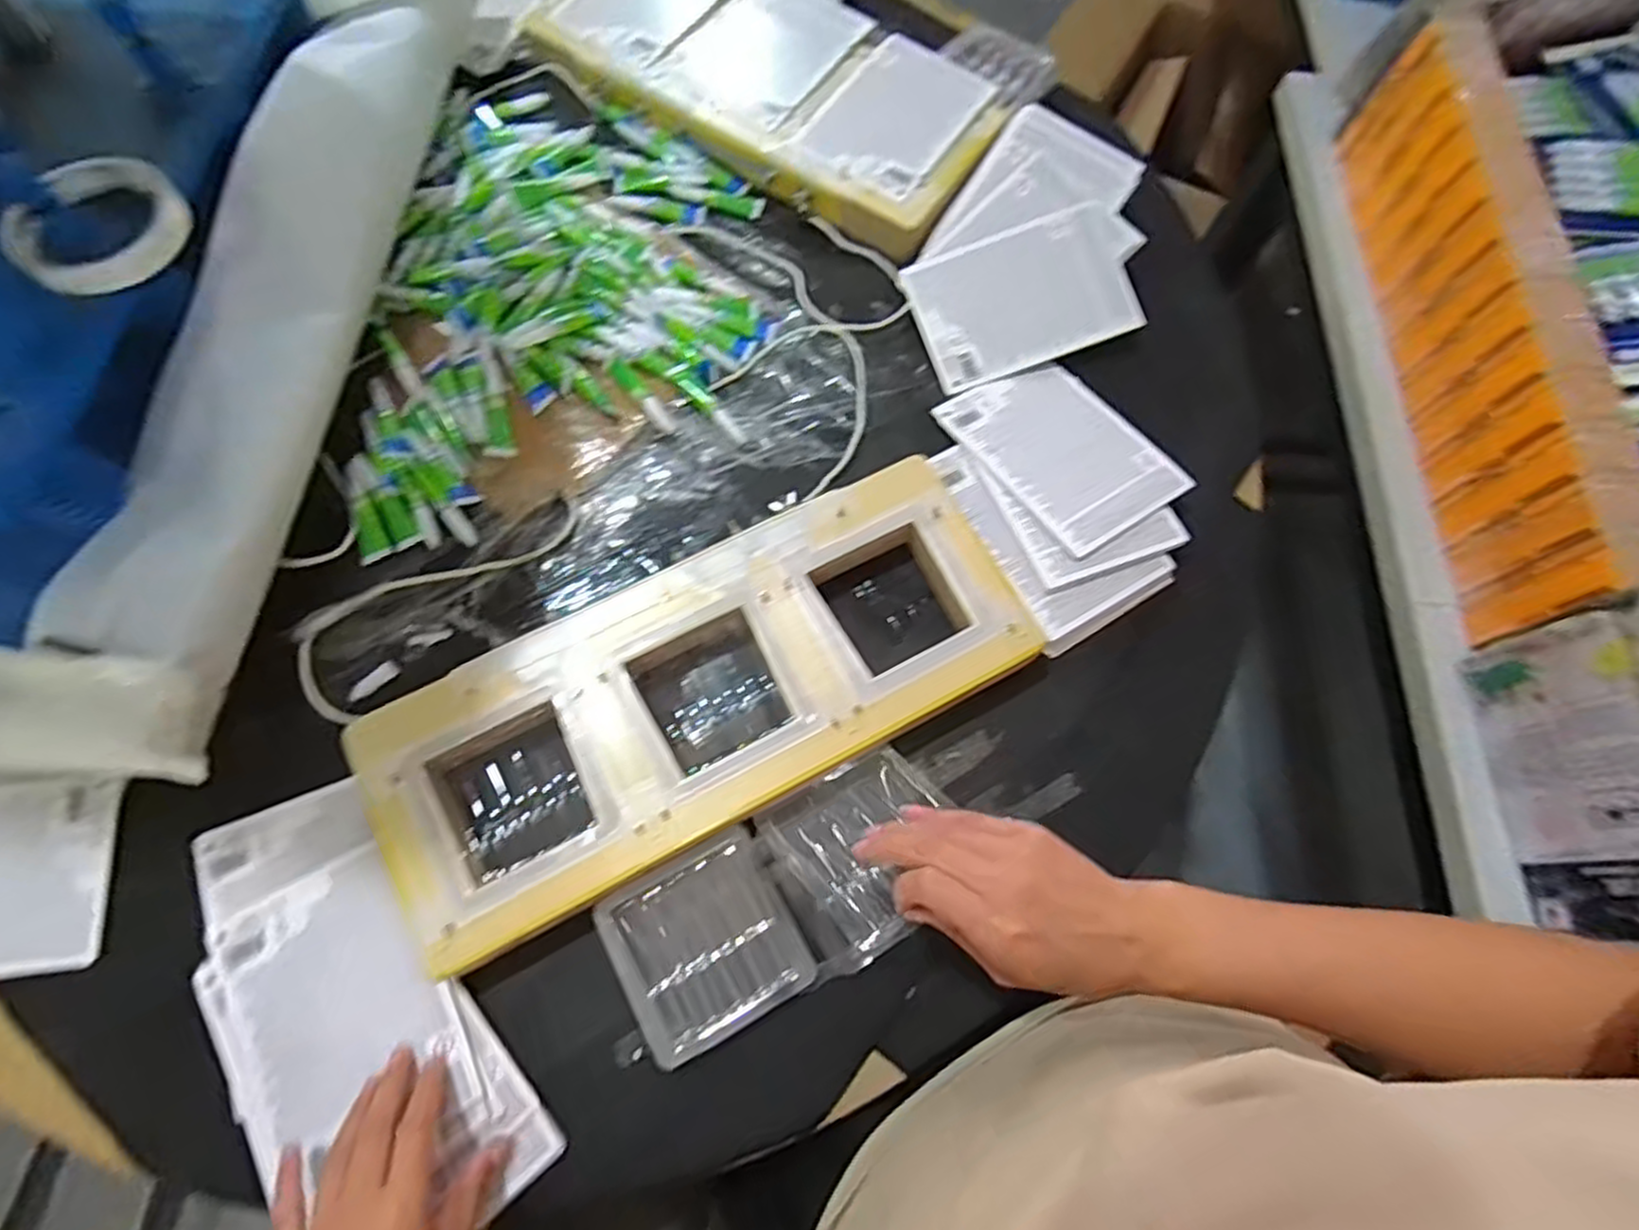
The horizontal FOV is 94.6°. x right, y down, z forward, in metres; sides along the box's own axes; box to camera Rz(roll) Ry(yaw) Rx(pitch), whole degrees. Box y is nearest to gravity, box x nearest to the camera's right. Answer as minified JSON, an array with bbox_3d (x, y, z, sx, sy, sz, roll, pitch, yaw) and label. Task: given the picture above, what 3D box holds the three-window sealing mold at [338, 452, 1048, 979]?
[{"bbox_3d":[-0.072,0.050,0.502,0.423,0.039,0.170,-26,73,-11],"label":"three-window sealing mold"}]

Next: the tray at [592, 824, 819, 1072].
[{"bbox_3d":[-0.070,0.199,0.461,0.104,0.013,0.103,-27,73,-11],"label":"tray"}]

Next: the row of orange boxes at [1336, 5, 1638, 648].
[{"bbox_3d":[0.516,-0.234,0.589,0.068,0.117,0.510,3,70,-1],"label":"row of orange boxes"}]

